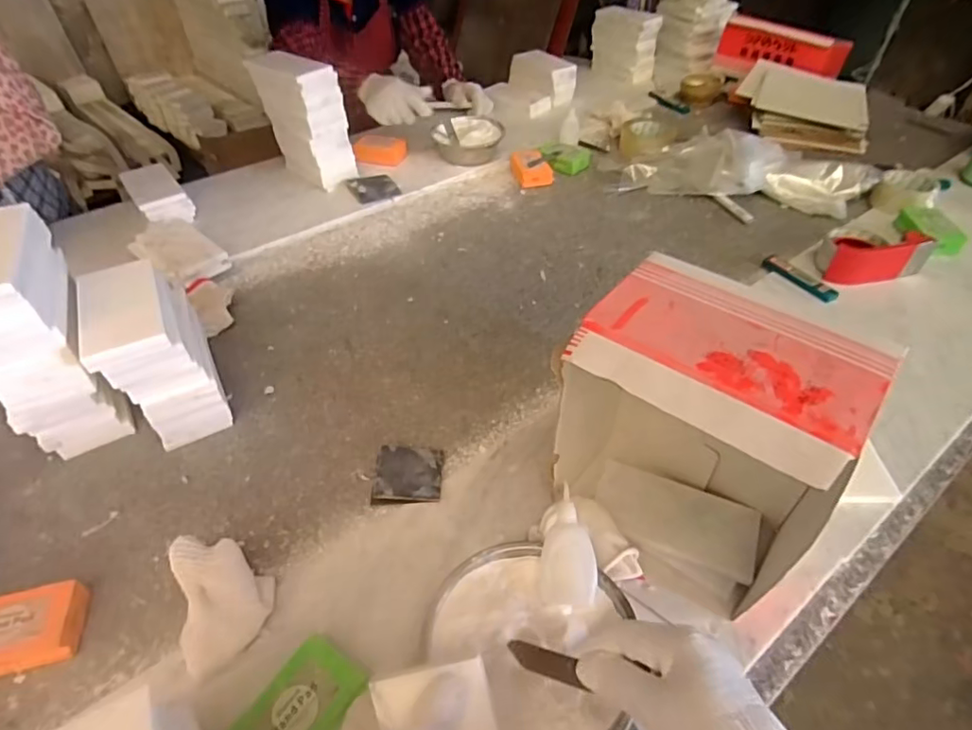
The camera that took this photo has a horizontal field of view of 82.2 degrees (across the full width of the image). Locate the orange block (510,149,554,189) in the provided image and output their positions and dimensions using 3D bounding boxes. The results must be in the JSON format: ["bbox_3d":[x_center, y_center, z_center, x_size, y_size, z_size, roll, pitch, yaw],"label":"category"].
[{"bbox_3d":[0.088,-0.377,1.073,0.071,0.036,0.097,-14,47,-11],"label":"orange block"}]

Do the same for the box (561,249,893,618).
[{"bbox_3d":[0.165,0.075,0.456,0.197,0.264,0.142,31,54,28],"label":"box"}]

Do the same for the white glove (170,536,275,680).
[{"bbox_3d":[-0.224,0.199,0.481,0.075,0.049,0.119,-19,48,-16],"label":"white glove"}]

